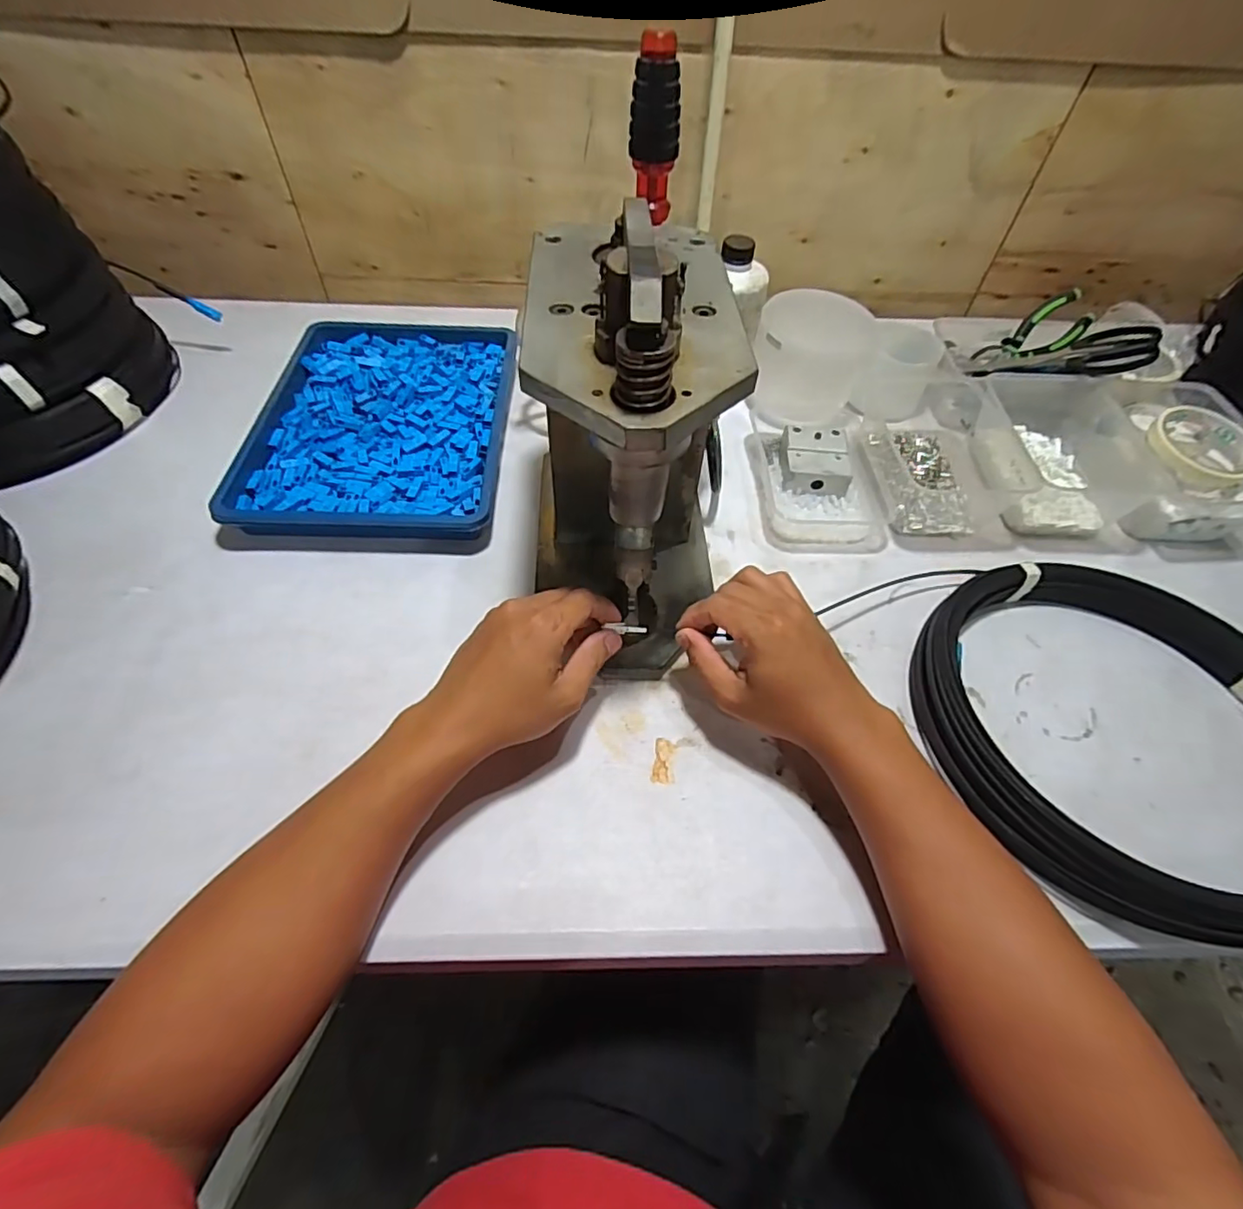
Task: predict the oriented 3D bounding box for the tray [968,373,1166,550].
[{"bbox_3d":[0.440,-0.149,0.580,0.141,0.064,0.178,3,53,-1],"label":"tray"}]

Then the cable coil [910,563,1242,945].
[{"bbox_3d":[0.363,0.086,0.421,0.268,0.042,0.275,1,53,-2],"label":"cable coil"}]

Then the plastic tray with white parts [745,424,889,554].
[{"bbox_3d":[0.199,-0.123,0.583,0.120,0.043,0.156,1,53,-2],"label":"plastic tray with white parts"}]

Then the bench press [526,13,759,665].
[{"bbox_3d":[0.010,-0.146,0.422,0.141,0.288,0.286,2,53,-1],"label":"bench press"}]

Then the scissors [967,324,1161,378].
[{"bbox_3d":[0.470,-0.262,0.620,0.160,0.019,0.072,4,45,41],"label":"scissors"}]

